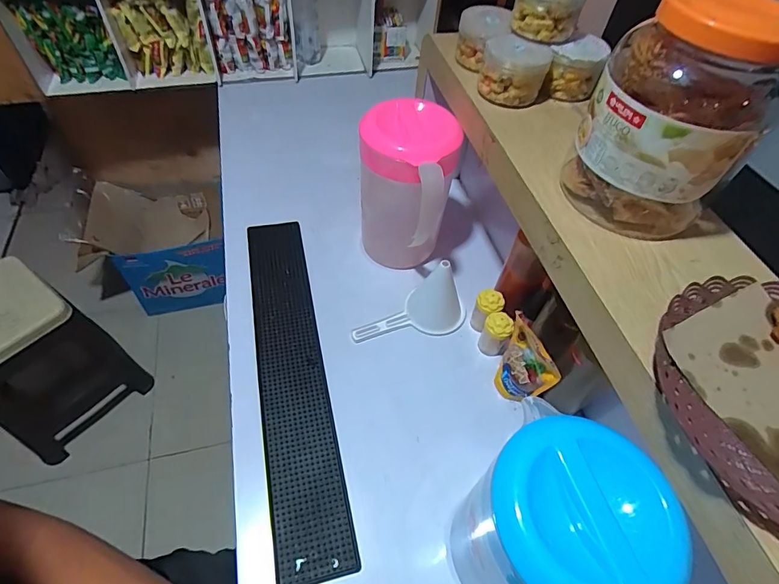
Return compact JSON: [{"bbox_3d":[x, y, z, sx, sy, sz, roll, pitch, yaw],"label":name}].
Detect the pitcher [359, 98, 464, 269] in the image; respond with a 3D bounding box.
[{"bbox_3d":[0.023,-0.165,0.728,0.142,0.260,0.143,3,53,-2],"label":"pitcher"}]

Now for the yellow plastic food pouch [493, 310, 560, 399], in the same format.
[{"bbox_3d":[0.188,0.109,0.625,0.031,0.128,0.094,-19,57,-18],"label":"yellow plastic food pouch"}]

